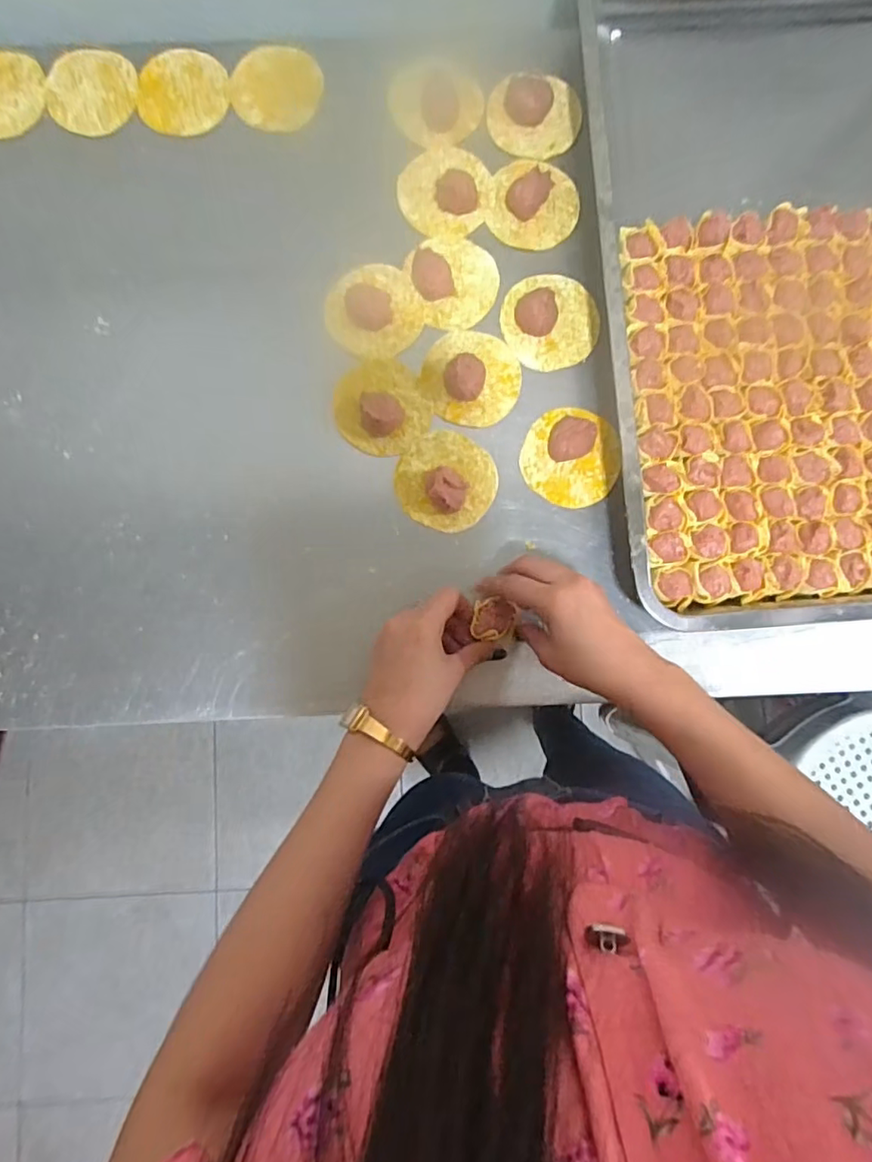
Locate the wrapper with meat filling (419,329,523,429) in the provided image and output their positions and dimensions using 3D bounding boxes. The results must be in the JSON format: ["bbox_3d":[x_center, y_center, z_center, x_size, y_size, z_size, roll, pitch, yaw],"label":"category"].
[{"bbox_3d":[0.030,-0.175,0.490,0.083,0.023,0.079,0,85,-2],"label":"wrapper with meat filling"}]

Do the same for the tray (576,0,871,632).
[{"bbox_3d":[0.329,-0.279,0.493,0.396,0.053,0.612,-4,85,-2],"label":"tray"}]

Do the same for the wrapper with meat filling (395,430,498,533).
[{"bbox_3d":[0.009,-0.085,0.479,0.082,0.027,0.079,0,85,-2],"label":"wrapper with meat filling"}]

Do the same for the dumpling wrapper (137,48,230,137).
[{"bbox_3d":[-0.226,-0.437,0.521,0.076,0.004,0.085,24,82,-2],"label":"dumpling wrapper"}]

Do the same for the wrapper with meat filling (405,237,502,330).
[{"bbox_3d":[0.017,-0.260,0.498,0.071,0.020,0.079,-20,86,-3],"label":"wrapper with meat filling"}]

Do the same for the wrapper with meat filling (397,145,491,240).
[{"bbox_3d":[0.008,-0.343,0.509,0.079,0.017,0.085,-5,85,-2],"label":"wrapper with meat filling"}]

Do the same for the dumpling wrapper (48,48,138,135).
[{"bbox_3d":[-0.308,-0.439,0.519,0.078,0.004,0.086,-5,85,-2],"label":"dumpling wrapper"}]

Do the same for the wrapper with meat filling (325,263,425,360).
[{"bbox_3d":[-0.054,-0.233,0.500,0.080,0.019,0.084,0,85,-2],"label":"wrapper with meat filling"}]

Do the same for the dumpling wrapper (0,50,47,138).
[{"bbox_3d":[-0.389,-0.435,0.521,0.077,0.004,0.080,-7,86,-2],"label":"dumpling wrapper"}]

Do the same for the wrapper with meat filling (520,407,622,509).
[{"bbox_3d":[0.115,-0.106,0.485,0.082,0.025,0.081,0,85,-2],"label":"wrapper with meat filling"}]

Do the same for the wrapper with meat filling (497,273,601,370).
[{"bbox_3d":[0.101,-0.226,0.497,0.082,0.019,0.083,-17,86,-3],"label":"wrapper with meat filling"}]

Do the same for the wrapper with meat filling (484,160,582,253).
[{"bbox_3d":[0.086,-0.331,0.507,0.079,0.021,0.075,0,85,-2],"label":"wrapper with meat filling"}]

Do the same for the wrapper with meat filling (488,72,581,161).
[{"bbox_3d":[0.088,-0.413,0.516,0.081,0.016,0.070,12,85,-1],"label":"wrapper with meat filling"}]

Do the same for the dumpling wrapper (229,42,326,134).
[{"bbox_3d":[-0.144,-0.442,0.522,0.076,0.007,0.074,0,85,-2],"label":"dumpling wrapper"}]

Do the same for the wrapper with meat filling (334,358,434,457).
[{"bbox_3d":[-0.047,-0.149,0.486,0.075,0.022,0.081,0,85,-2],"label":"wrapper with meat filling"}]

